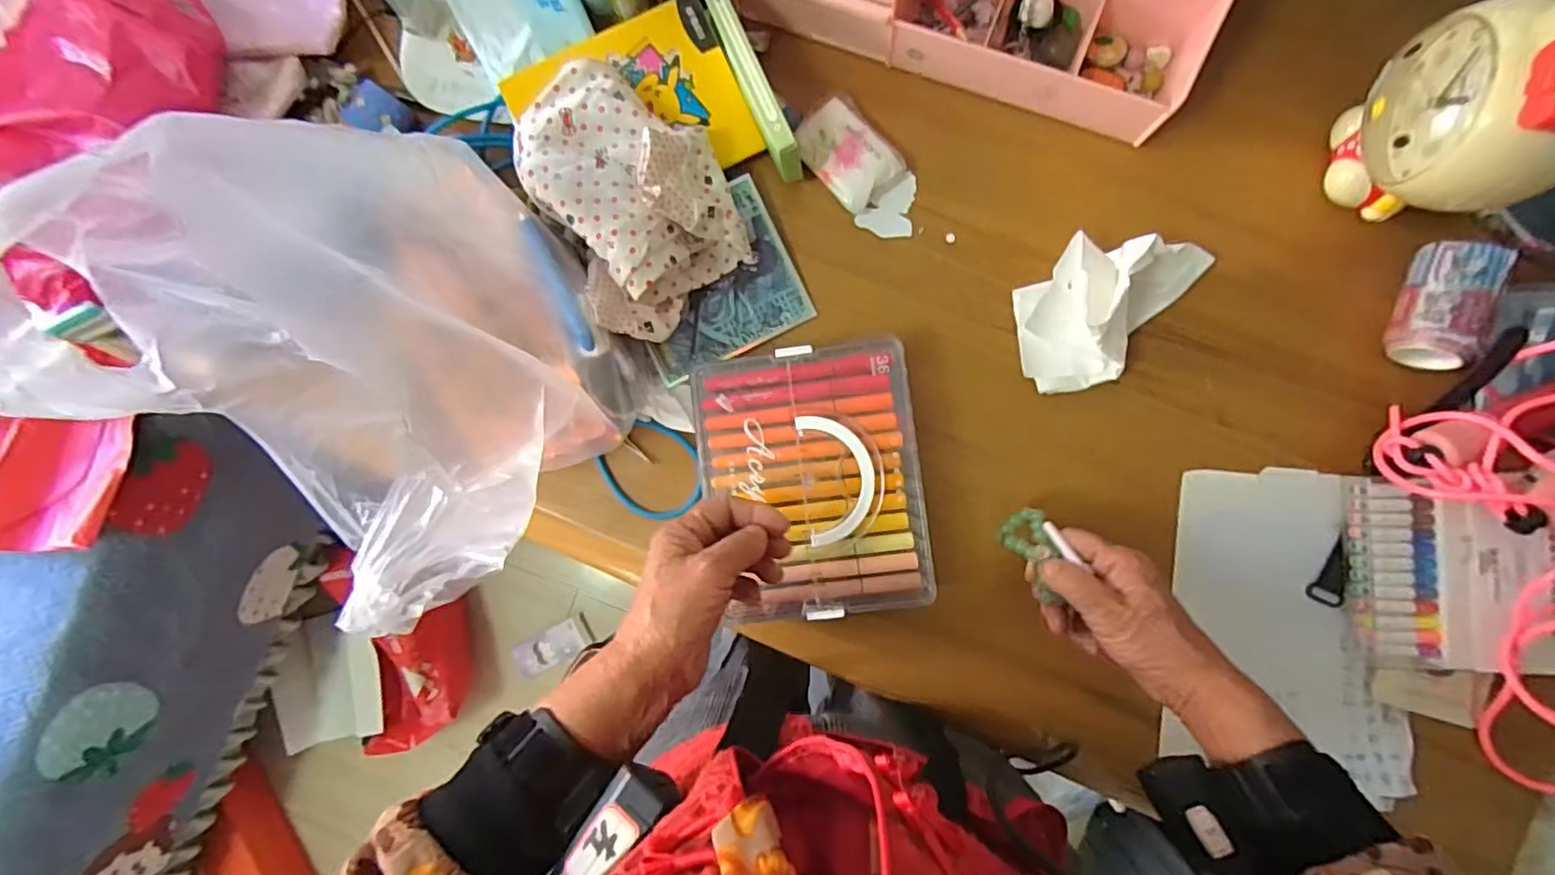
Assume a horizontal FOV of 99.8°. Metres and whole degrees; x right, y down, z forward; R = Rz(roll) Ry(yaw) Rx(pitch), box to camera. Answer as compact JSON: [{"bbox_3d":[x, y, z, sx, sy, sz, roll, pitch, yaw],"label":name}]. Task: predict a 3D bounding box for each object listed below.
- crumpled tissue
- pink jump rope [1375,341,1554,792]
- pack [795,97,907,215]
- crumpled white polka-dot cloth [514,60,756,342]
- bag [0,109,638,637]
[{"bbox_3d":[0.246,-0.106,0.496,0.099,0.069,0.150,39,92,5],"label":"crumpled tissue"},{"bbox_3d":[0.544,0.084,0.442,0.154,0.116,0.270,-20,87,4],"label":"pink jump rope"},{"bbox_3d":[0.055,-0.232,0.541,0.055,0.022,0.085,-43,86,2],"label":"pack"},{"bbox_3d":[-0.107,-0.186,0.515,0.129,0.091,0.191,-29,86,3],"label":"crumpled white polka-dot cloth"},{"bbox_3d":[-0.227,-0.037,0.366,0.193,0.292,0.237,41,92,5],"label":"bag"}]

